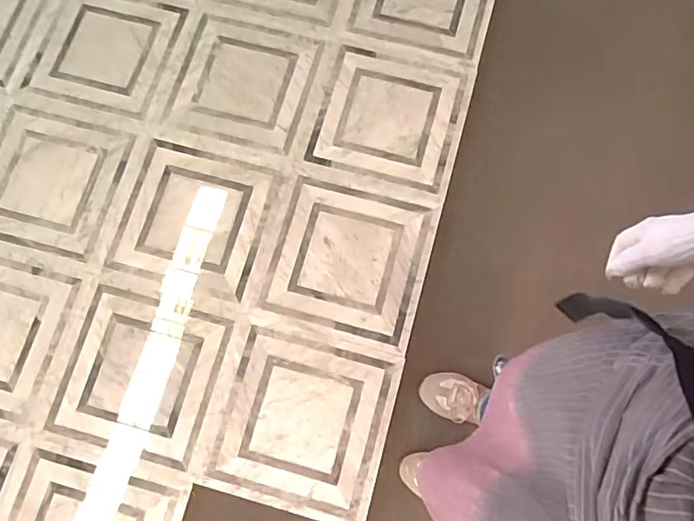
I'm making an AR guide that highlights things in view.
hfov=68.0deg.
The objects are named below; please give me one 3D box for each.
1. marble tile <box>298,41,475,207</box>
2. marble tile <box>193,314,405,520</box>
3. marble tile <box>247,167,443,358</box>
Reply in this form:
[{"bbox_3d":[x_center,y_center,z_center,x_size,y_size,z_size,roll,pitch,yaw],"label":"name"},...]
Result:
[{"bbox_3d":[0.106,-0.382,1.357,0.399,0.019,0.377,15,80,4],"label":"marble tile"},{"bbox_3d":[-0.107,0.377,1.217,0.398,0.012,0.400,15,80,4],"label":"marble tile"},{"bbox_3d":[-0.001,-0.008,1.294,0.399,0.020,0.399,15,80,4],"label":"marble tile"}]

